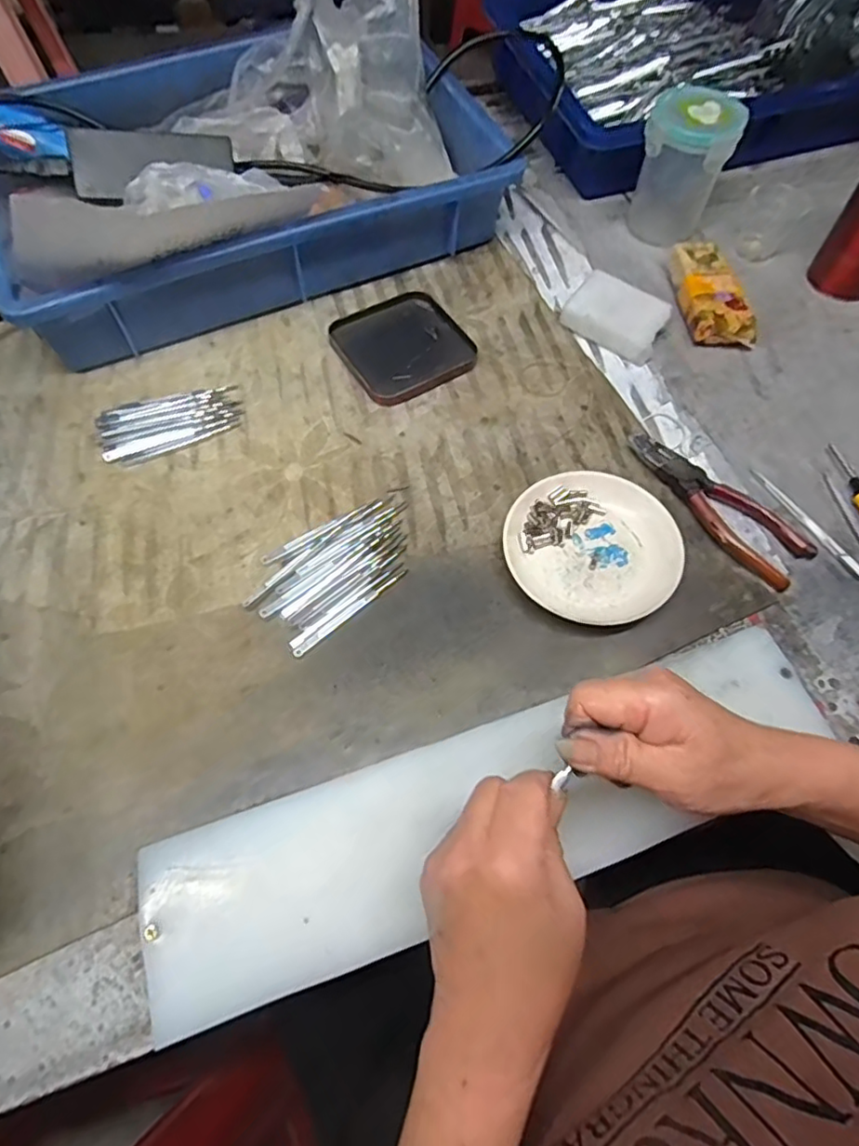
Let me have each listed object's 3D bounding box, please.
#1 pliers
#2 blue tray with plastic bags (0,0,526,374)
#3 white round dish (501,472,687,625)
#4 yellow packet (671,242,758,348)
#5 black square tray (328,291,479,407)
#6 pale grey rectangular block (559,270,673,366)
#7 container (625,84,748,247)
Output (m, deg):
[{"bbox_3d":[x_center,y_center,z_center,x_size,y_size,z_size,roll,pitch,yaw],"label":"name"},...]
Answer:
[{"bbox_3d":[0.212,-0.054,0.456,0.053,0.015,0.150,-39,70,-19],"label":"pliers"},{"bbox_3d":[-0.169,-0.373,0.545,0.433,0.150,0.278,-23,65,-13],"label":"blue tray with plastic bags"},{"bbox_3d":[0.114,-0.019,0.433,0.119,0.022,0.110,1,63,-1],"label":"white round dish"},{"bbox_3d":[0.255,-0.252,0.551,0.049,0.035,0.106,-3,63,-3],"label":"yellow packet"},{"bbox_3d":[-0.024,-0.201,0.535,0.104,0.010,0.109,-30,67,-15],"label":"black square tray"},{"bbox_3d":[0.168,-0.230,0.542,0.082,0.029,0.063,31,66,14],"label":"pale grey rectangular block"},{"bbox_3d":[0.233,-0.374,0.571,0.074,0.117,0.067,24,65,11],"label":"container"}]

